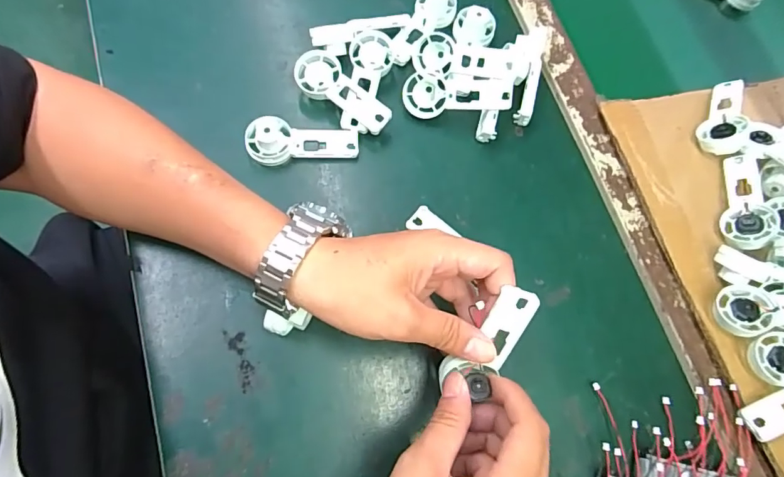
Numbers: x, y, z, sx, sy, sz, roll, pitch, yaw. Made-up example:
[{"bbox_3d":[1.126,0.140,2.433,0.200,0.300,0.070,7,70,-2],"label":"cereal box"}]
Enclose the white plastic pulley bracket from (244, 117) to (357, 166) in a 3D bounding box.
[{"bbox_3d":[-0.076,-0.083,0.393,0.093,0.019,0.037,-1,73,-14],"label":"white plastic pulley bracket"}]

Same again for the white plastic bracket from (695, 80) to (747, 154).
[{"bbox_3d":[0.315,-0.120,0.435,0.036,0.022,0.085,19,70,-2],"label":"white plastic bracket"}]

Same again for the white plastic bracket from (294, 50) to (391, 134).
[{"bbox_3d":[-0.045,-0.124,0.401,0.038,0.020,0.093,-42,82,-18],"label":"white plastic bracket"}]

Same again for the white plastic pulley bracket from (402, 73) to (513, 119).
[{"bbox_3d":[0.058,-0.129,0.404,0.092,0.023,0.038,4,73,16],"label":"white plastic pulley bracket"}]

